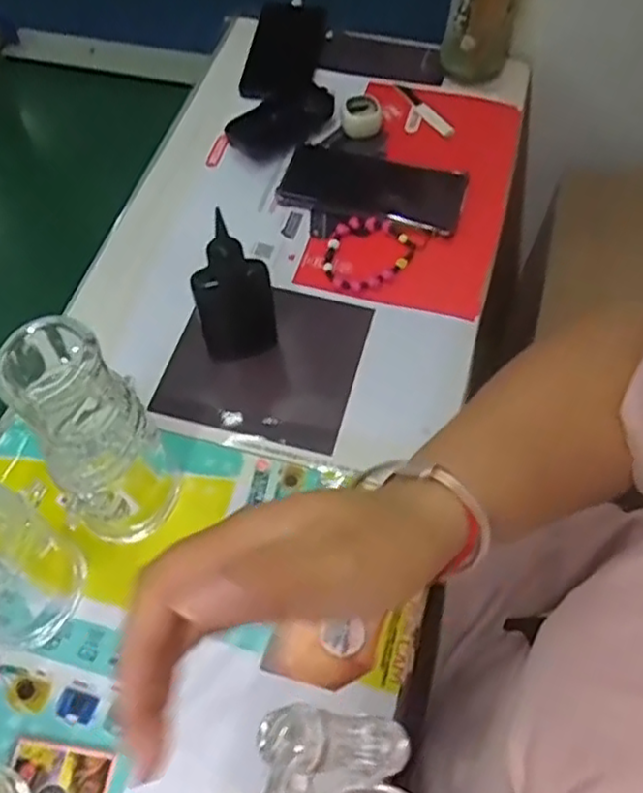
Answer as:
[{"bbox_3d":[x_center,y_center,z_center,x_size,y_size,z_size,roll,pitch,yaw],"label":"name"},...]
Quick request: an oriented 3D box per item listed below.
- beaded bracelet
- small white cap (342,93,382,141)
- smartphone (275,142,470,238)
[{"bbox_3d":[0.036,-0.124,0.586,0.068,0.013,0.083,33,65,19],"label":"beaded bracelet"},{"bbox_3d":[0.039,-0.275,0.666,0.037,0.030,0.035,0,59,1],"label":"small white cap"},{"bbox_3d":[0.048,-0.191,0.622,0.161,0.012,0.075,15,61,10],"label":"smartphone"}]

